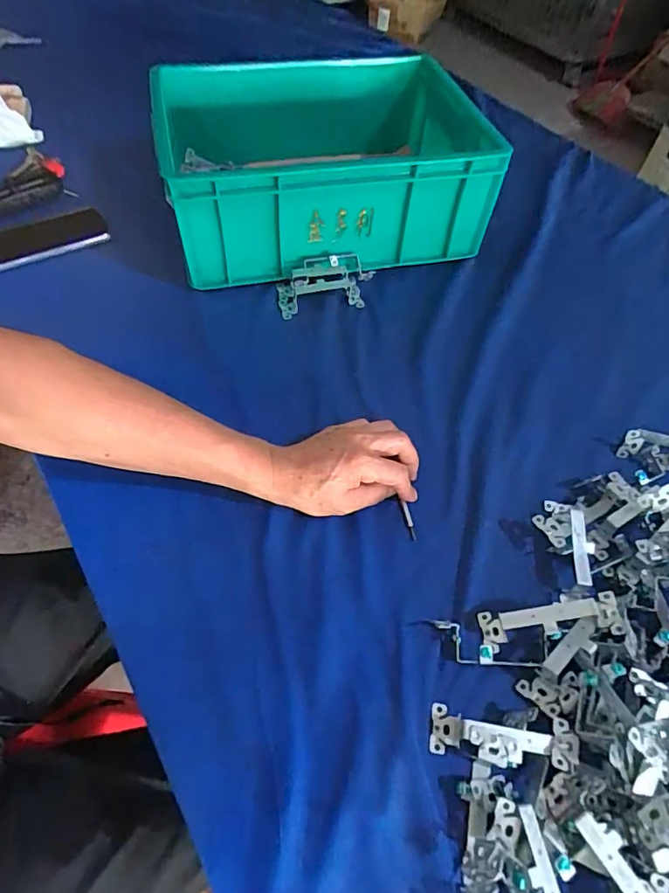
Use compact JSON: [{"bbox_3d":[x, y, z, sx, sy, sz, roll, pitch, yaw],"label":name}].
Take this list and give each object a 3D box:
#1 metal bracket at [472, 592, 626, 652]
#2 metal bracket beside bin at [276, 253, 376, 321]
[{"bbox_3d":[0.167,0.134,0.403,0.105,0.033,0.030,-15,54,15],"label":"metal bracket"},{"bbox_3d":[-0.007,-0.207,0.652,0.134,0.037,0.065,-18,58,-14],"label":"metal bracket beside bin"}]

